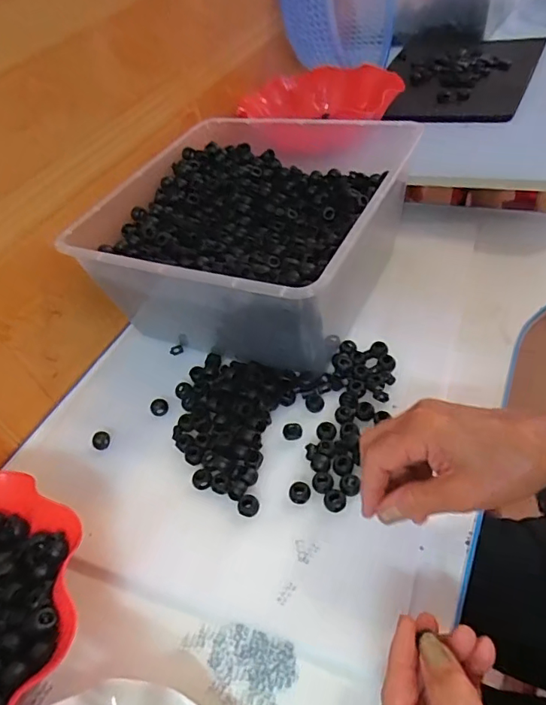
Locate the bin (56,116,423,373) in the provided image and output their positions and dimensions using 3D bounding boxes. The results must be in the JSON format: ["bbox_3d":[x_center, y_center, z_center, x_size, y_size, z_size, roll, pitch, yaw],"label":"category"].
[{"bbox_3d":[-0.014,-0.159,0.563,0.299,0.132,0.348,16,53,23],"label":"bin"}]

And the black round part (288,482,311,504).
[{"bbox_3d":[0.022,0.116,0.407,0.018,0.007,0.016,-6,46,8],"label":"black round part"}]

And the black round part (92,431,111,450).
[{"bbox_3d":[-0.170,0.085,0.481,0.017,0.009,0.017,-7,46,7],"label":"black round part"}]

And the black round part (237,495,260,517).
[{"bbox_3d":[-0.021,0.127,0.406,0.017,0.005,0.016,-7,46,7],"label":"black round part"}]

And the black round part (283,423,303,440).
[{"bbox_3d":[0.018,0.072,0.447,0.017,0.012,0.014,-9,46,5],"label":"black round part"}]

